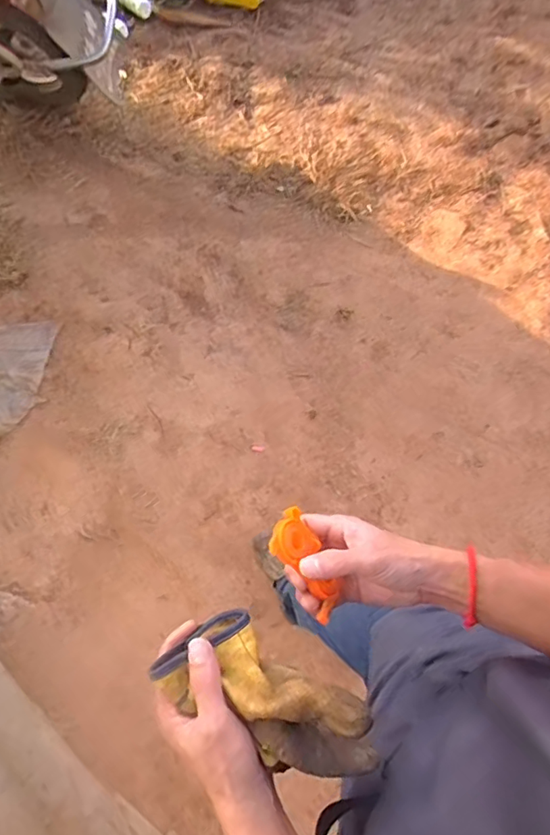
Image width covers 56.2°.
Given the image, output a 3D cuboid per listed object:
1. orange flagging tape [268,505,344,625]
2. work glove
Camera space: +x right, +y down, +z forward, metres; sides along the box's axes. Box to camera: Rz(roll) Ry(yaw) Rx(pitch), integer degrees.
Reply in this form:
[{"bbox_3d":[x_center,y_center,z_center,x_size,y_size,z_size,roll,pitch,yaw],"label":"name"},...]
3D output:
[{"bbox_3d":[0.026,0.123,0.423,0.039,0.018,0.092,-30,92,-16],"label":"orange flagging tape"},{"bbox_3d":[0.001,0.213,0.384,0.174,0.065,0.075,32,67,6],"label":"work glove"}]

